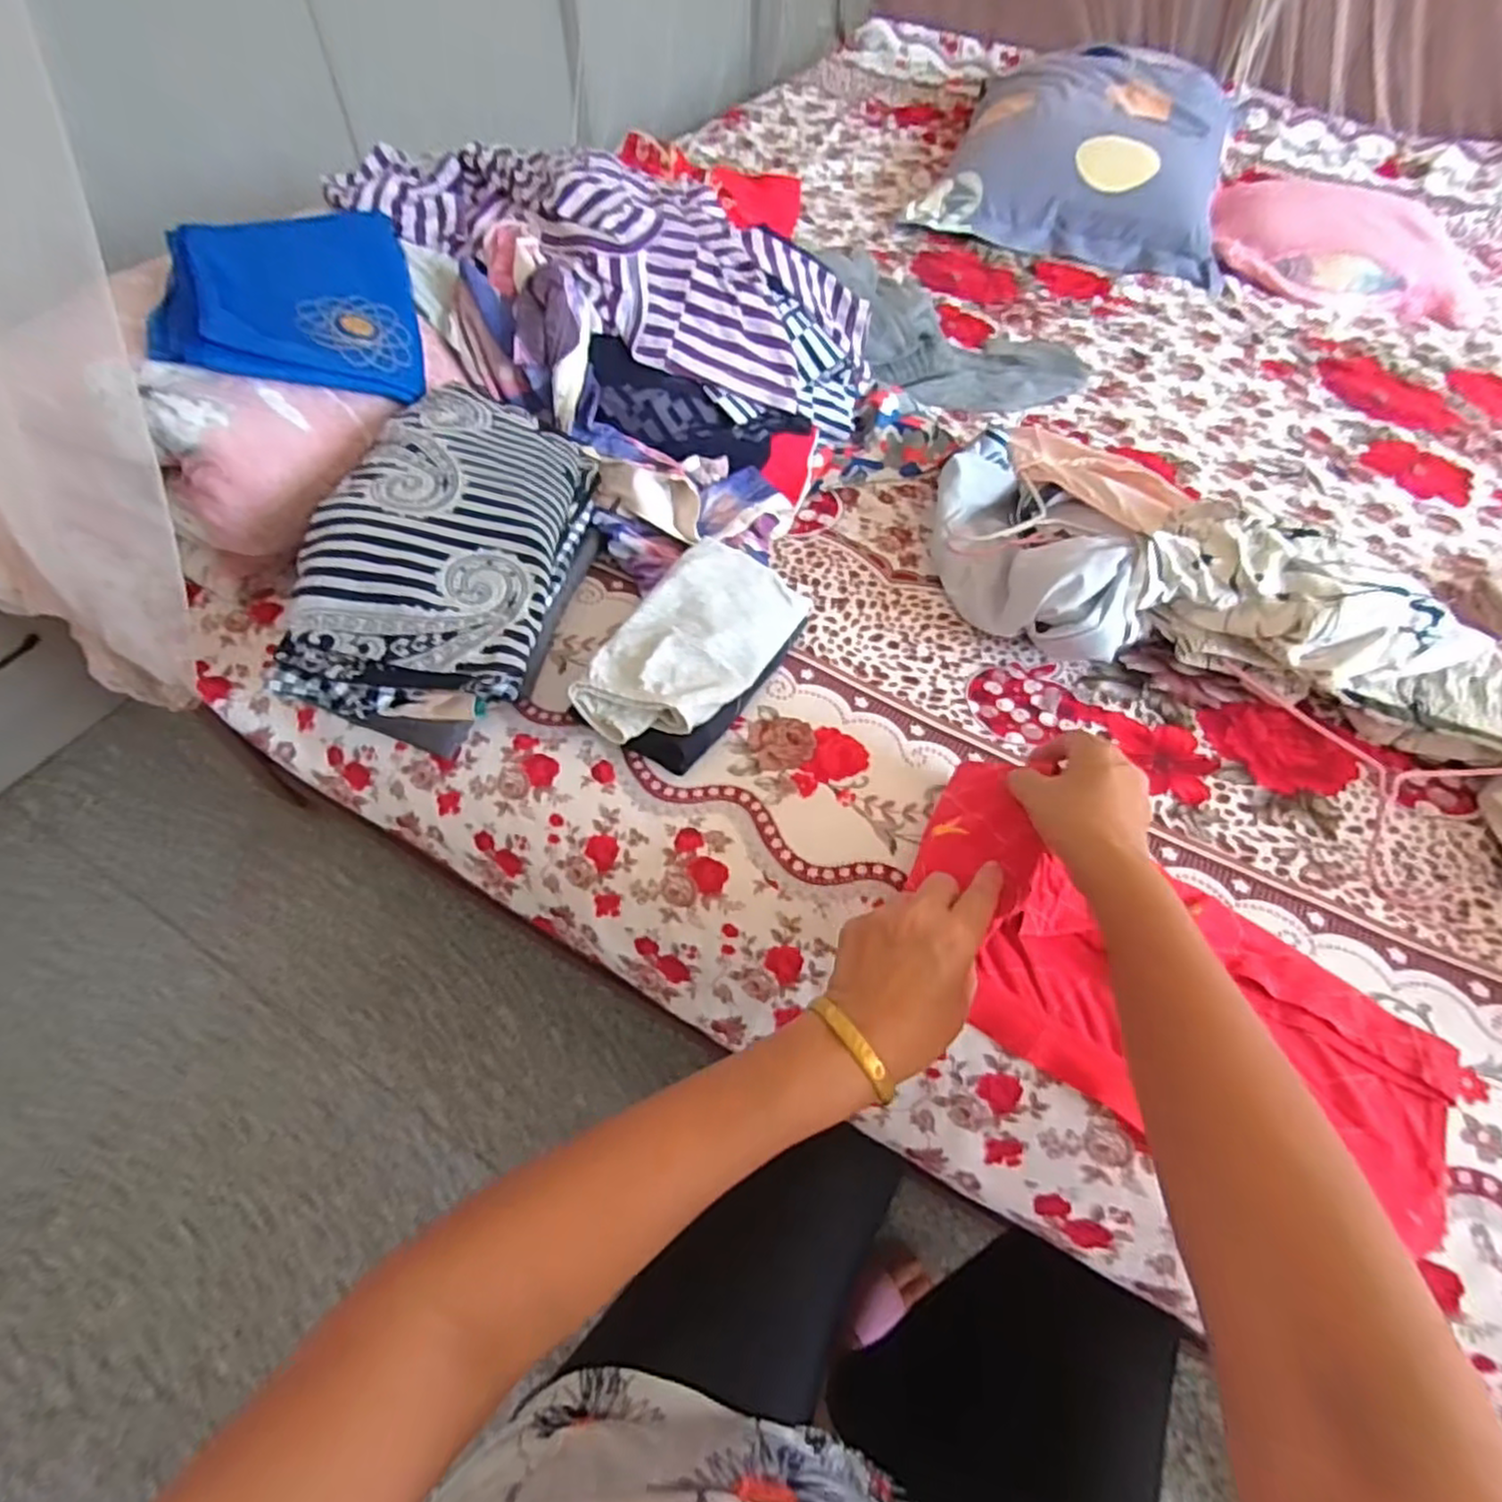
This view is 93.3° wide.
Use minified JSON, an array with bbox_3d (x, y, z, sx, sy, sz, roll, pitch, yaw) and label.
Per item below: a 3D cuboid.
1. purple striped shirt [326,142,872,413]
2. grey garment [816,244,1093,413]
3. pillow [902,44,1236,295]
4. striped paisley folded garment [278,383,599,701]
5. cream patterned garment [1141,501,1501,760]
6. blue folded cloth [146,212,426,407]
[{"bbox_3d":[-0.131,-0.493,0.714,0.498,0.132,0.227,20,58,11],"label":"purple striped shirt"},{"bbox_3d":[0.243,-0.488,0.856,0.367,0.072,0.174,7,54,-20],"label":"grey garment"},{"bbox_3d":[0.567,-0.987,1.165,0.438,0.141,0.527,21,58,11],"label":"pillow"},{"bbox_3d":[-0.225,-0.170,0.540,0.157,0.088,0.285,3,56,0],"label":"striped paisley folded garment"},{"bbox_3d":[0.496,-0.091,0.570,0.370,0.122,0.132,21,58,11],"label":"cream patterned garment"},{"bbox_3d":[-0.379,-0.379,0.586,0.184,0.031,0.220,-8,64,-30],"label":"blue folded cloth"}]

